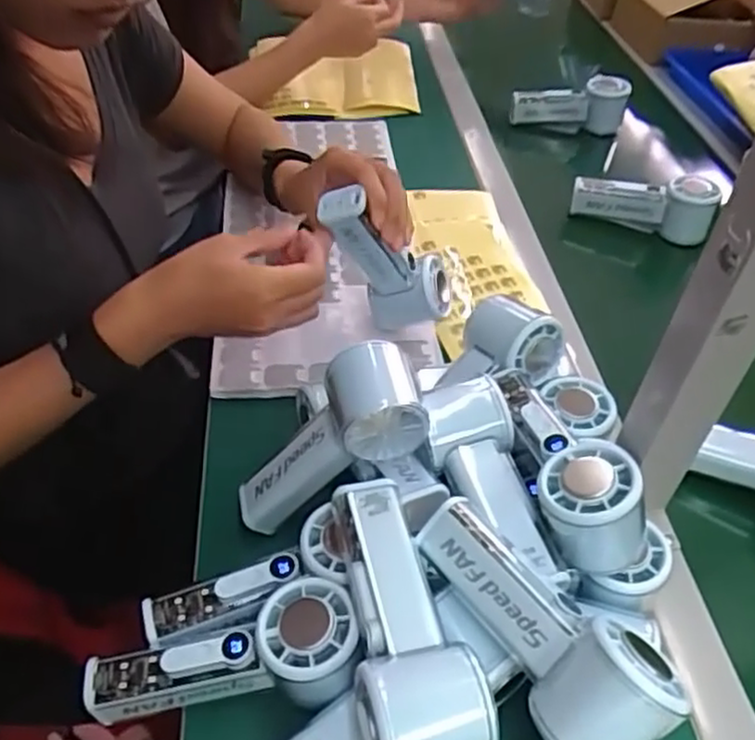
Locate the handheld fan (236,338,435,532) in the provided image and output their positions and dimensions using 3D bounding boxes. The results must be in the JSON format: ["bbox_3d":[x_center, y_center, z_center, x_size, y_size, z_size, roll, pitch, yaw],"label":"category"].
[{"bbox_3d":[-0.034,0.049,0.472,0.056,0.149,0.059,31,28,-39],"label":"handheld fan"}]

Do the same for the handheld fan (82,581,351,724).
[{"bbox_3d":[-0.083,0.164,0.407,0.151,0.044,0.057,-13,45,3],"label":"handheld fan"}]

